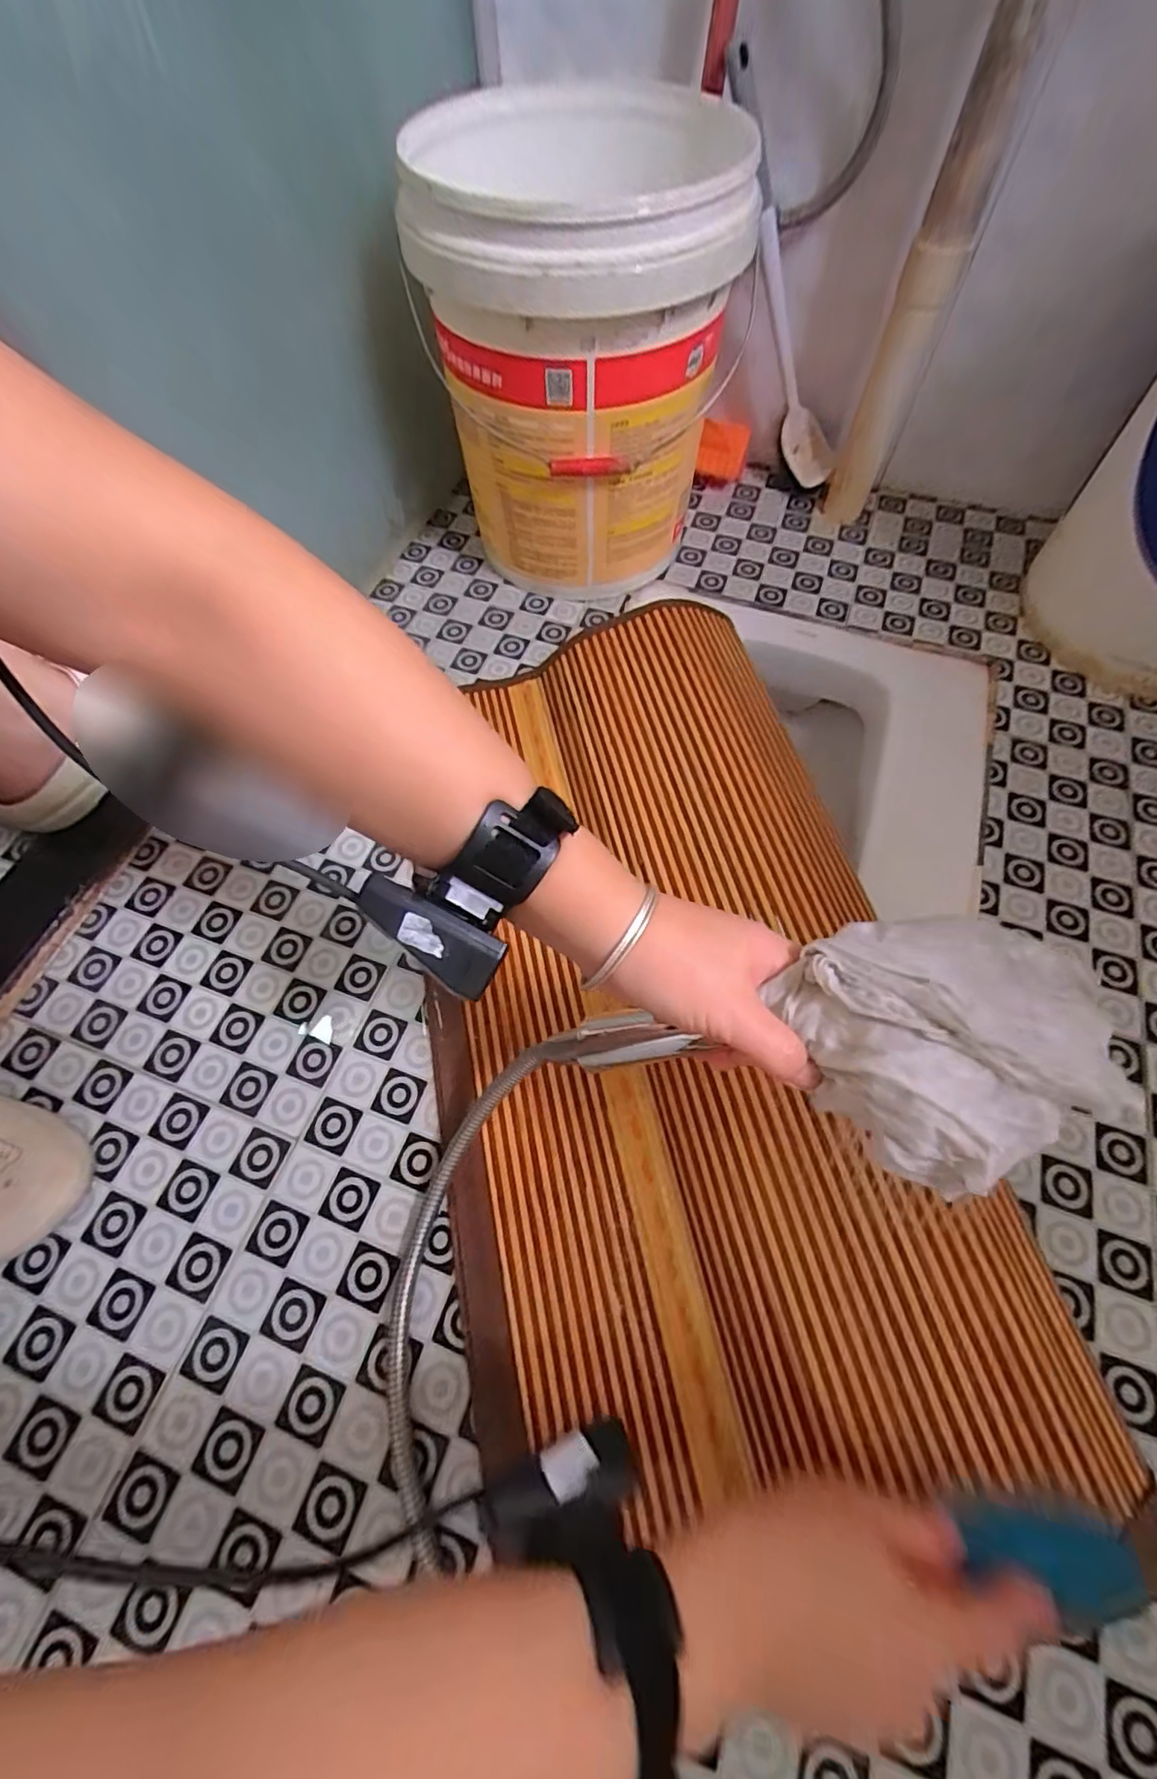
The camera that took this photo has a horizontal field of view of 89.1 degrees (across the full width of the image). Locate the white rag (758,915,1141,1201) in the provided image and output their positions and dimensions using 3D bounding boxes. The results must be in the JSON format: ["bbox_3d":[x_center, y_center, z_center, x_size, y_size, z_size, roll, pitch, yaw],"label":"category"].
[{"bbox_3d":[0.153,0.053,0.244,0.107,0.042,0.103,-30,67,-13],"label":"white rag"}]

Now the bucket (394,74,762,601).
[{"bbox_3d":[-0.001,-0.528,0.621,0.286,0.337,0.296,-3,64,0],"label":"bucket"}]

